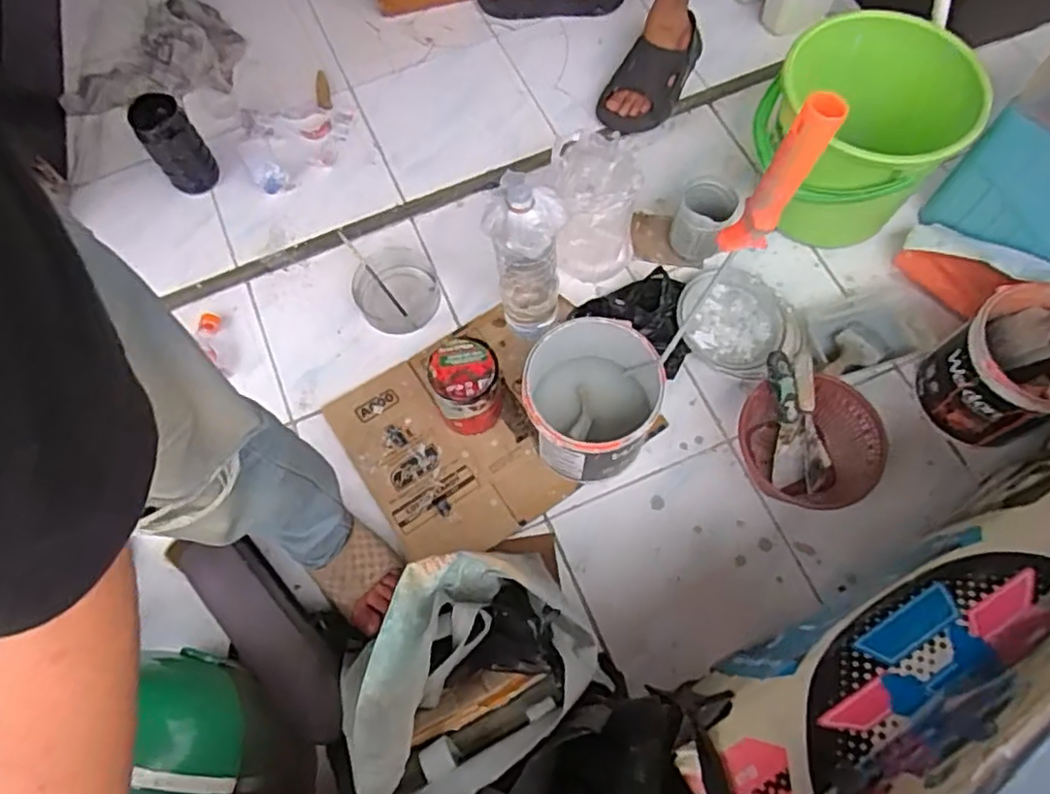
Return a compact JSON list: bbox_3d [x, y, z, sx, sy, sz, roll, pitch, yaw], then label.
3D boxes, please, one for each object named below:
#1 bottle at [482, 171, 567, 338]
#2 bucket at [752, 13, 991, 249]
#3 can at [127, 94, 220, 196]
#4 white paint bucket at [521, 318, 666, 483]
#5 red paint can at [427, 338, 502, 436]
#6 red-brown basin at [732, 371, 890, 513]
[{"bbox_3d":[0.000,-0.162,0.938,0.094,0.297,0.100,-1,66,2],"label":"bottle"},{"bbox_3d":[0.506,-0.401,1.069,0.267,0.227,0.297,32,71,15],"label":"bucket"},{"bbox_3d":[-0.572,-0.413,1.108,0.083,0.128,0.086,-1,66,2],"label":"can"},{"bbox_3d":[0.088,0.003,0.943,0.176,0.178,0.203,13,67,8],"label":"white paint bucket"},{"bbox_3d":[-0.083,-0.009,0.980,0.095,0.127,0.106,-12,66,-3],"label":"red paint can"},{"bbox_3d":[0.400,0.065,0.964,0.179,0.085,0.195,-25,67,-8],"label":"red-brown basin"}]

